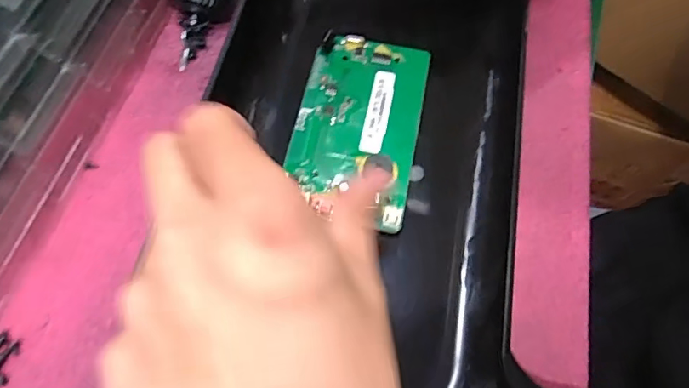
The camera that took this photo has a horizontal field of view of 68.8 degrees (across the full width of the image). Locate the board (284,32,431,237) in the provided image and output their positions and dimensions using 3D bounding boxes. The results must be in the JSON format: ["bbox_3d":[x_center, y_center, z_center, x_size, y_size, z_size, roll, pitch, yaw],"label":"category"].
[{"bbox_3d":[0.007,-0.037,0.253,0.060,0.006,0.103,12,66,4],"label":"board"}]

